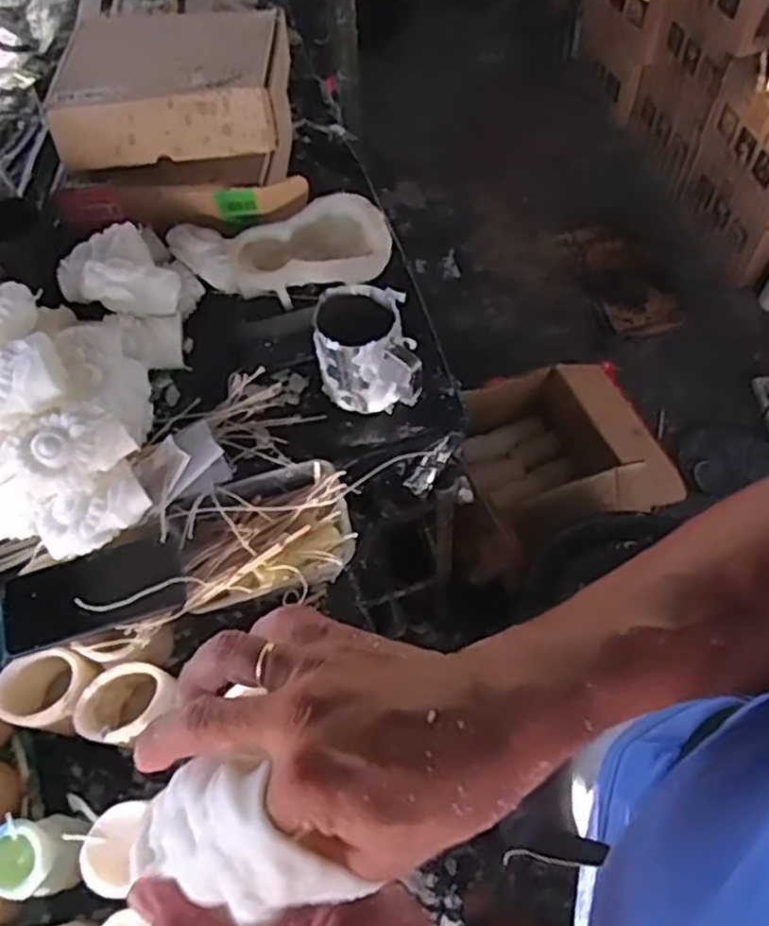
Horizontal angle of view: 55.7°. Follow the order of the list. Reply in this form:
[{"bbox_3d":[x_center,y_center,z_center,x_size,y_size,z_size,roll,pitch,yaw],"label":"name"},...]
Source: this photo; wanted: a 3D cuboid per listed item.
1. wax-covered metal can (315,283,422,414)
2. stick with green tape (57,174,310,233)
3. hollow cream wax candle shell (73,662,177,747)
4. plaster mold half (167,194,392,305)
[{"bbox_3d":[-0.014,-0.118,0.741,0.104,0.102,0.091,3,62,5],"label":"wax-covered metal can"},{"bbox_3d":[-0.244,-0.309,0.873,0.299,0.039,0.044,-2,62,2],"label":"stick with green tape"},{"bbox_3d":[-0.222,0.219,0.648,0.075,0.094,0.065,4,62,5],"label":"hollow cream wax candle shell"},{"bbox_3d":[-0.118,-0.243,0.850,0.246,0.045,0.121,-15,62,-5],"label":"plaster mold half"}]

